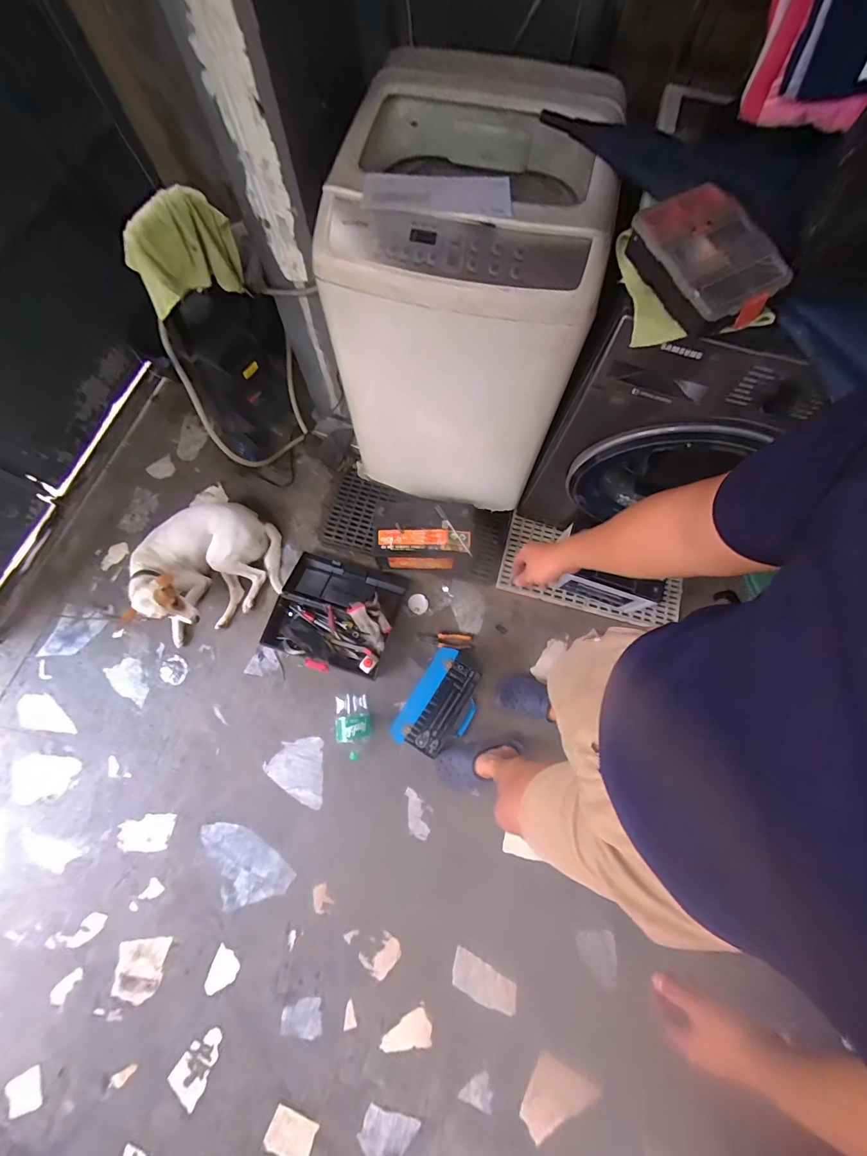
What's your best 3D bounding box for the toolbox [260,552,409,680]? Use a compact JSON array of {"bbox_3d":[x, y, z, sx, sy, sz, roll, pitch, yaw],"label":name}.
[{"bbox_3d":[-0.313,0.106,1.365,0.378,0.133,0.331,16,75,2],"label":"toolbox"}]

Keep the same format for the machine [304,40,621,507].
[{"bbox_3d":[0.066,-0.626,1.110,0.520,0.796,0.496,11,75,3],"label":"machine"}]

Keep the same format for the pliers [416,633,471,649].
[{"bbox_3d":[0.036,0.199,1.365,0.167,0.025,0.050,4,75,1],"label":"pliers"}]

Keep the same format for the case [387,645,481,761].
[{"bbox_3d":[0.026,0.380,1.253,0.192,0.159,0.294,30,77,8],"label":"case"}]

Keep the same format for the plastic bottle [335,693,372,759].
[{"bbox_3d":[-0.239,0.444,1.276,0.100,0.062,0.179,-3,75,-3],"label":"plastic bottle"}]

